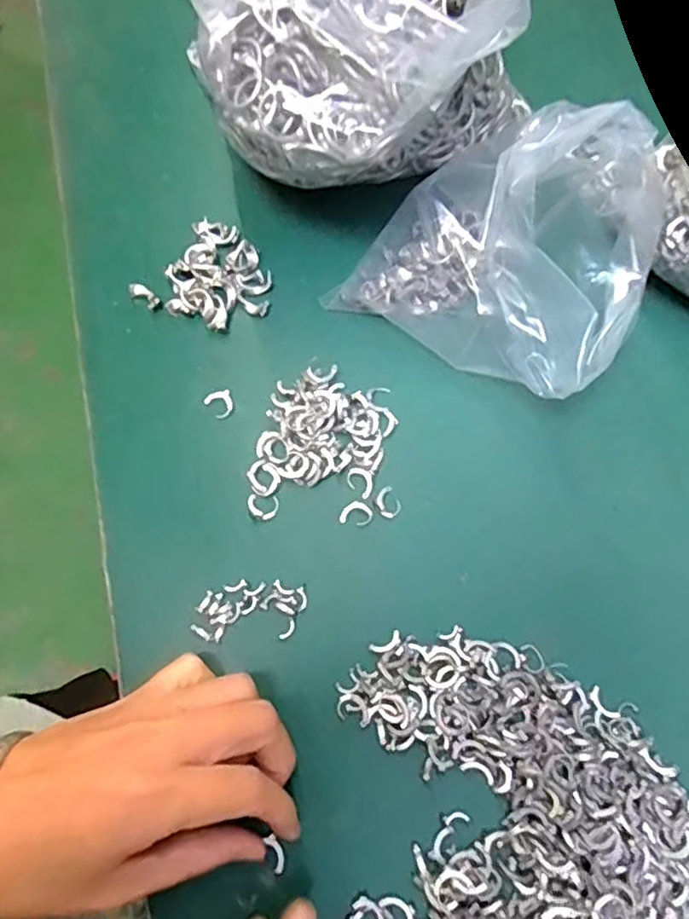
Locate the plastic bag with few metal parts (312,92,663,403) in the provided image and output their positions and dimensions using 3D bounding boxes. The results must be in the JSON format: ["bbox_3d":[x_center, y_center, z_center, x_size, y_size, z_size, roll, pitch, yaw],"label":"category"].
[{"bbox_3d":[0.066,-0.091,0.282,0.128,0.101,0.082,35,78,14],"label":"plastic bag with few metal parts"}]

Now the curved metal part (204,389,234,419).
[{"bbox_3d":[-0.060,-0.027,0.323,0.013,0.004,0.014,-29,73,-8],"label":"curved metal part"}]

